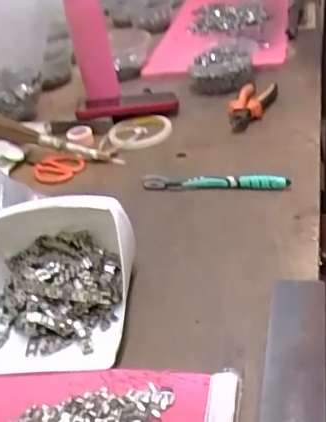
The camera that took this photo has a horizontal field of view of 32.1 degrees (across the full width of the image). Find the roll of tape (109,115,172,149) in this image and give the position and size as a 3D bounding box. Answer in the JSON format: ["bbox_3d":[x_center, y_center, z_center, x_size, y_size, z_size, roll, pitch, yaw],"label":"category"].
[{"bbox_3d":[-0.037,-0.125,0.888,0.099,0.010,0.099,-6,34,4],"label":"roll of tape"}]

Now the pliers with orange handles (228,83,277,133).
[{"bbox_3d":[0.140,-0.171,0.892,0.051,0.029,0.162,9,37,24],"label":"pliers with orange handles"}]

